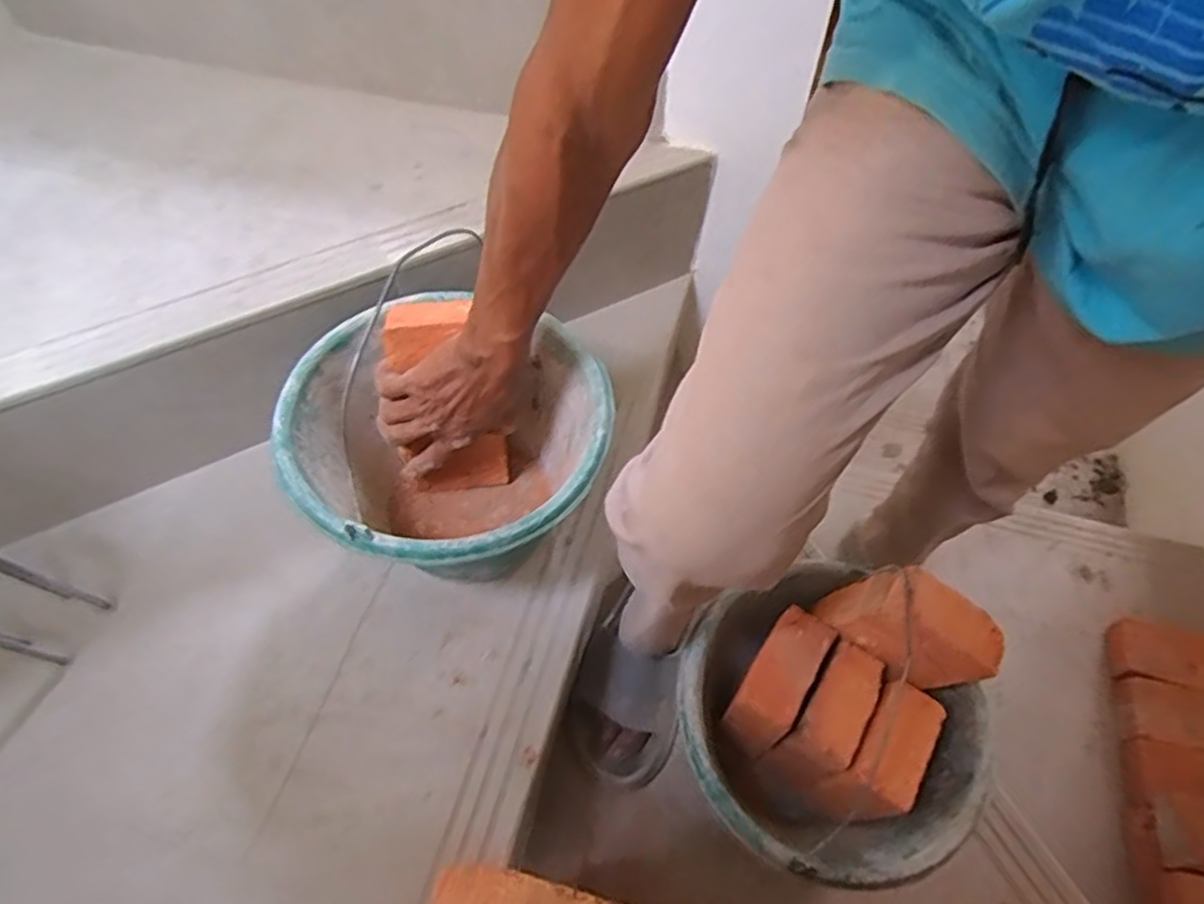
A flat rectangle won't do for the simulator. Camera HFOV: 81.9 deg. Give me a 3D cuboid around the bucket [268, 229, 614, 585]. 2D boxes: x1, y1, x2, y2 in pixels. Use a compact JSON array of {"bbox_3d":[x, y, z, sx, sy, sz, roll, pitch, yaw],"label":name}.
[{"bbox_3d":[-0.133,0.014,0.643,0.270,0.185,0.247,0,57,0],"label":"bucket"}]

